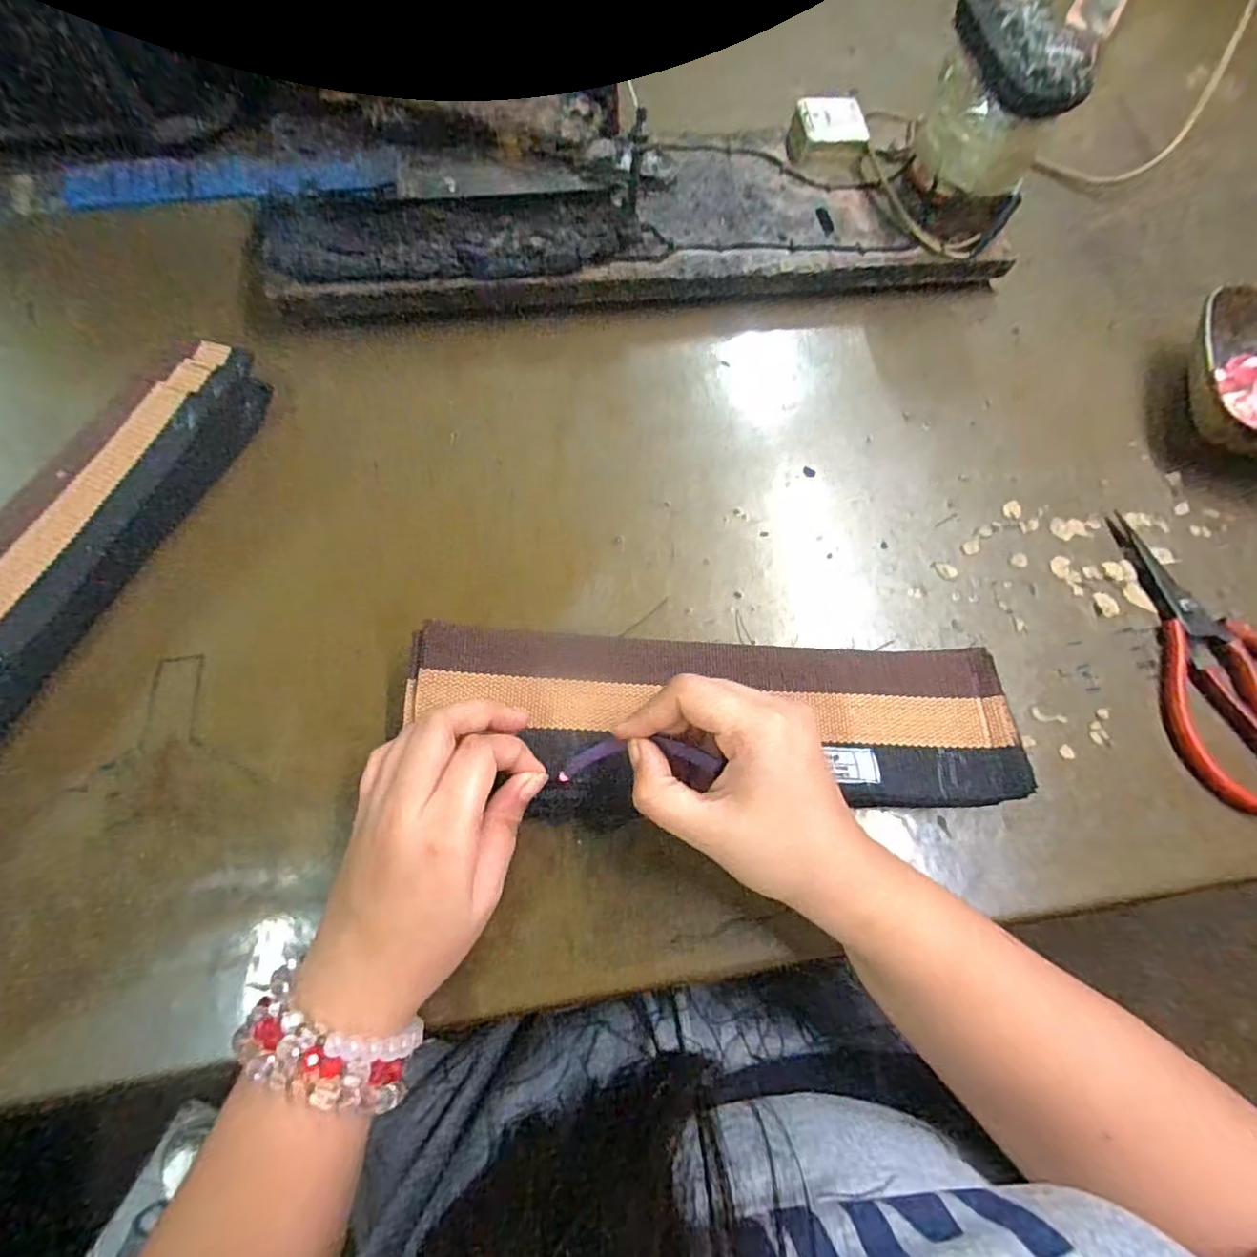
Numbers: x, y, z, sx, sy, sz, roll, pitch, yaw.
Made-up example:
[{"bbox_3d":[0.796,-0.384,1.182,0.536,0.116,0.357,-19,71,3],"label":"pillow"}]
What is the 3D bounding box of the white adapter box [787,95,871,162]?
[{"bbox_3d":[0.146,-0.366,0.440,0.050,0.026,0.043,-9,69,-6],"label":"white adapter box"}]

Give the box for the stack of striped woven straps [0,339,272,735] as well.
[{"bbox_3d":[-0.316,-0.032,0.320,0.089,0.032,0.312,25,71,7],"label":"stack of striped woven straps"}]

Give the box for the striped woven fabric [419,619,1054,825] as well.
[{"bbox_3d":[0.044,0.047,0.307,0.301,0.035,0.097,4,70,0],"label":"striped woven fabric"}]

